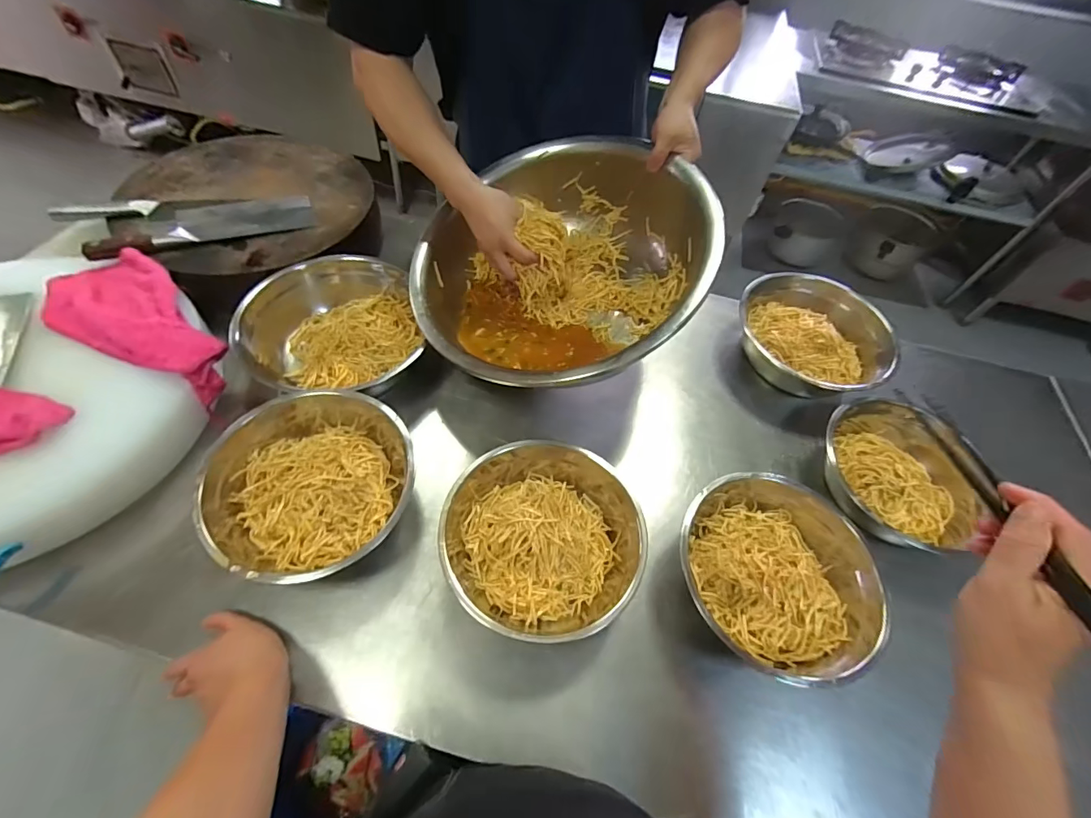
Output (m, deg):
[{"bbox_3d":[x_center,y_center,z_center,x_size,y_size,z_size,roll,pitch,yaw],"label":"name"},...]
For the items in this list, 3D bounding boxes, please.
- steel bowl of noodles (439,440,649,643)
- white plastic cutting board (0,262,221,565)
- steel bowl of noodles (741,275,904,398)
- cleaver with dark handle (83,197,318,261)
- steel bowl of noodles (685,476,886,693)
[{"bbox_3d":[0.003,0.138,0.572,0.228,0.074,0.257,17,59,6],"label":"steel bowl of noodles"},{"bbox_3d":[-0.677,0.011,0.568,0.410,0.128,0.387,3,55,-5],"label":"white plastic cutting board"},{"bbox_3d":[0.454,-0.126,0.774,0.217,0.098,0.237,3,55,-5],"label":"steel bowl of noodles"},{"bbox_3d":[-0.541,-0.295,0.740,0.310,0.032,0.088,-22,61,-20],"label":"cleaver with dark handle"},{"bbox_3d":[0.276,0.191,0.560,0.235,0.064,0.232,2,59,-3],"label":"steel bowl of noodles"}]

